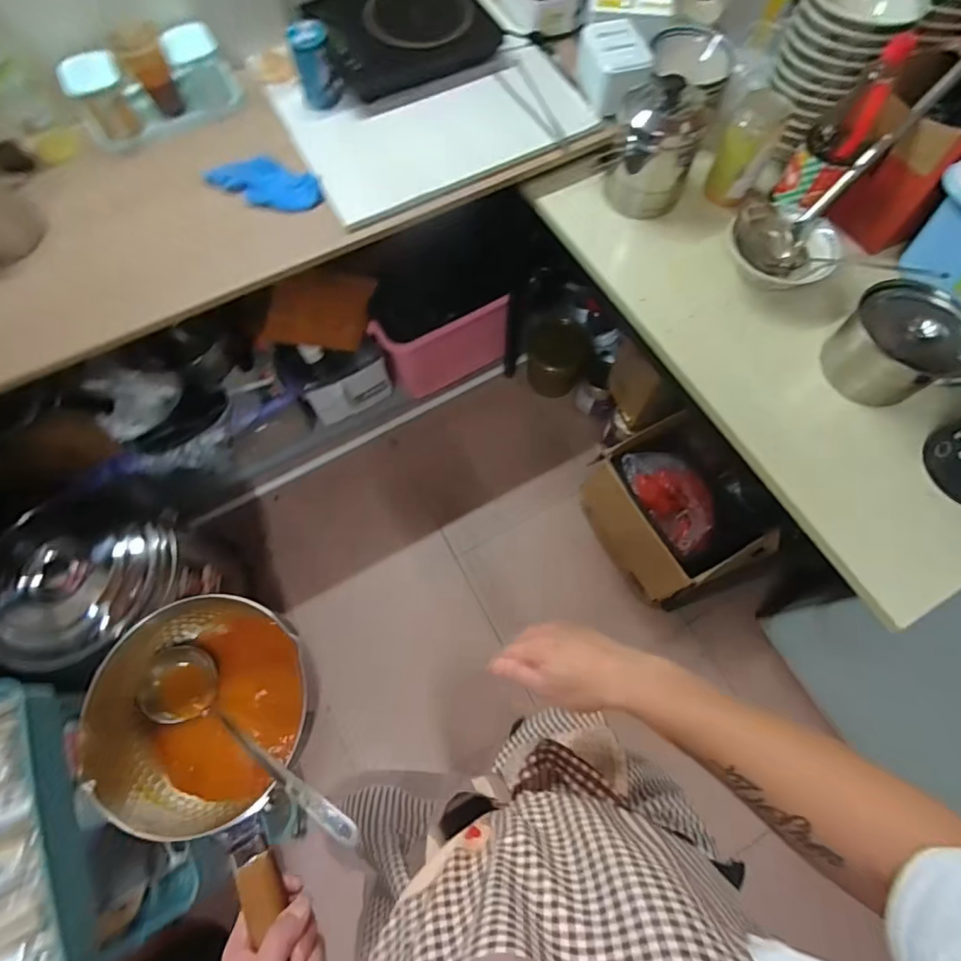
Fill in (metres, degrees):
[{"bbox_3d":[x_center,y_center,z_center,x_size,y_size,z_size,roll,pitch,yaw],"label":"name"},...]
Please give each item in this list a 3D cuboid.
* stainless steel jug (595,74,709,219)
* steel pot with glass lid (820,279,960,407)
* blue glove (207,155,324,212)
[{"bbox_3d":[0.320,-0.627,0.922,0.150,0.188,0.128,3,69,1],"label":"stainless steel jug"},{"bbox_3d":[0.662,-0.217,0.787,0.158,0.110,0.160,0,69,0],"label":"steel pot with glass lid"},{"bbox_3d":[-0.410,-0.554,0.925,0.217,0.042,0.086,10,69,4],"label":"blue glove"}]

